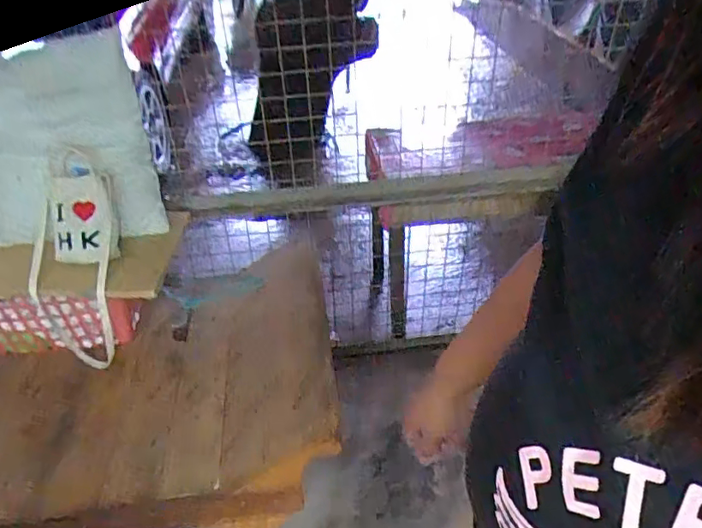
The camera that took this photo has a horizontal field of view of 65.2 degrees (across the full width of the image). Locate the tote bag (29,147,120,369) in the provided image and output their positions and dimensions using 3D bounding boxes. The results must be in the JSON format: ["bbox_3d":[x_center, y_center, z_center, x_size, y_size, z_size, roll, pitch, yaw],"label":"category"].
[{"bbox_3d":[-0.583,-0.001,1.154,0.168,0.471,0.105,9,14,12],"label":"tote bag"}]

